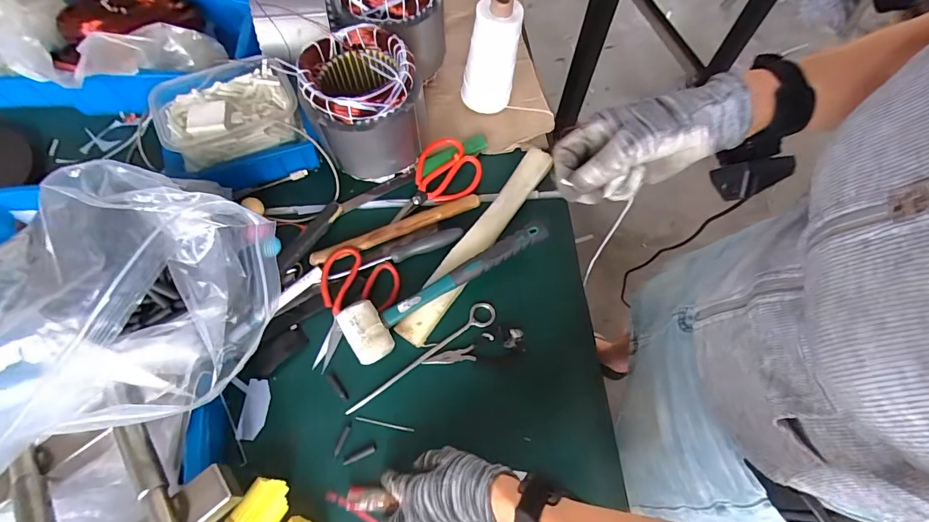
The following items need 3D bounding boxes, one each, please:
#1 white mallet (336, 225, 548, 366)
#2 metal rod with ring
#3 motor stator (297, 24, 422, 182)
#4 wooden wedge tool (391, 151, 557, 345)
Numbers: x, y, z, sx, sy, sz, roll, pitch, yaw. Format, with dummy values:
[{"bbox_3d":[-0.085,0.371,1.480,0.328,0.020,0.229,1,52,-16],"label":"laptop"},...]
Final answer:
[{"bbox_3d":[-0.015,0.035,0.554,0.289,0.049,0.080,-24,70,-12],"label":"white mallet"},{"bbox_3d":[-0.056,0.119,0.558,0.222,0.008,0.033,-30,71,-13],"label":"metal rod with ring"},{"bbox_3d":[-0.133,-0.210,0.597,0.144,0.164,0.130,-16,69,-9],"label":"motor stator"},{"bbox_3d":[0.023,-0.032,0.599,0.043,0.036,0.338,33,70,11],"label":"wooden wedge tool"}]

